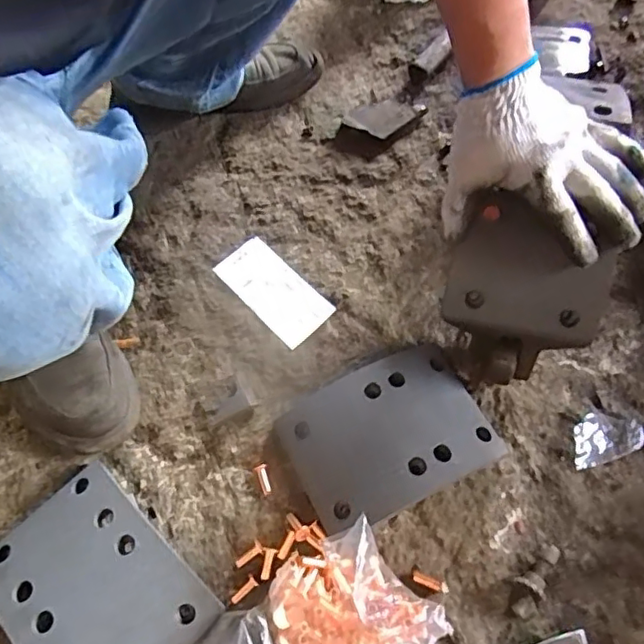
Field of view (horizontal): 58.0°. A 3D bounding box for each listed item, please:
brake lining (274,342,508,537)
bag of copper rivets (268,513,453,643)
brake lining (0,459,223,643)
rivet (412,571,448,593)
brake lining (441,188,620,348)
[{"bbox_3d":[0.060,0.102,0.538,0.179,0.033,0.132,-24,65,-11],"label":"brake lining"},{"bbox_3d":[0.021,0.235,0.462,0.109,0.048,0.121,-40,69,-17],"label":"bag of copper rivets"},{"bbox_3d":[-0.192,0.219,0.485,0.128,0.041,0.180,-42,70,-18],"label":"brake lining"},{"bbox_3d":[0.092,0.220,0.492,0.032,0.007,0.008,16,65,9],"label":"rivet"},{"bbox_3d":[0.179,-0.041,0.505,0.131,0.026,0.119,16,104,18],"label":"brake lining"}]

